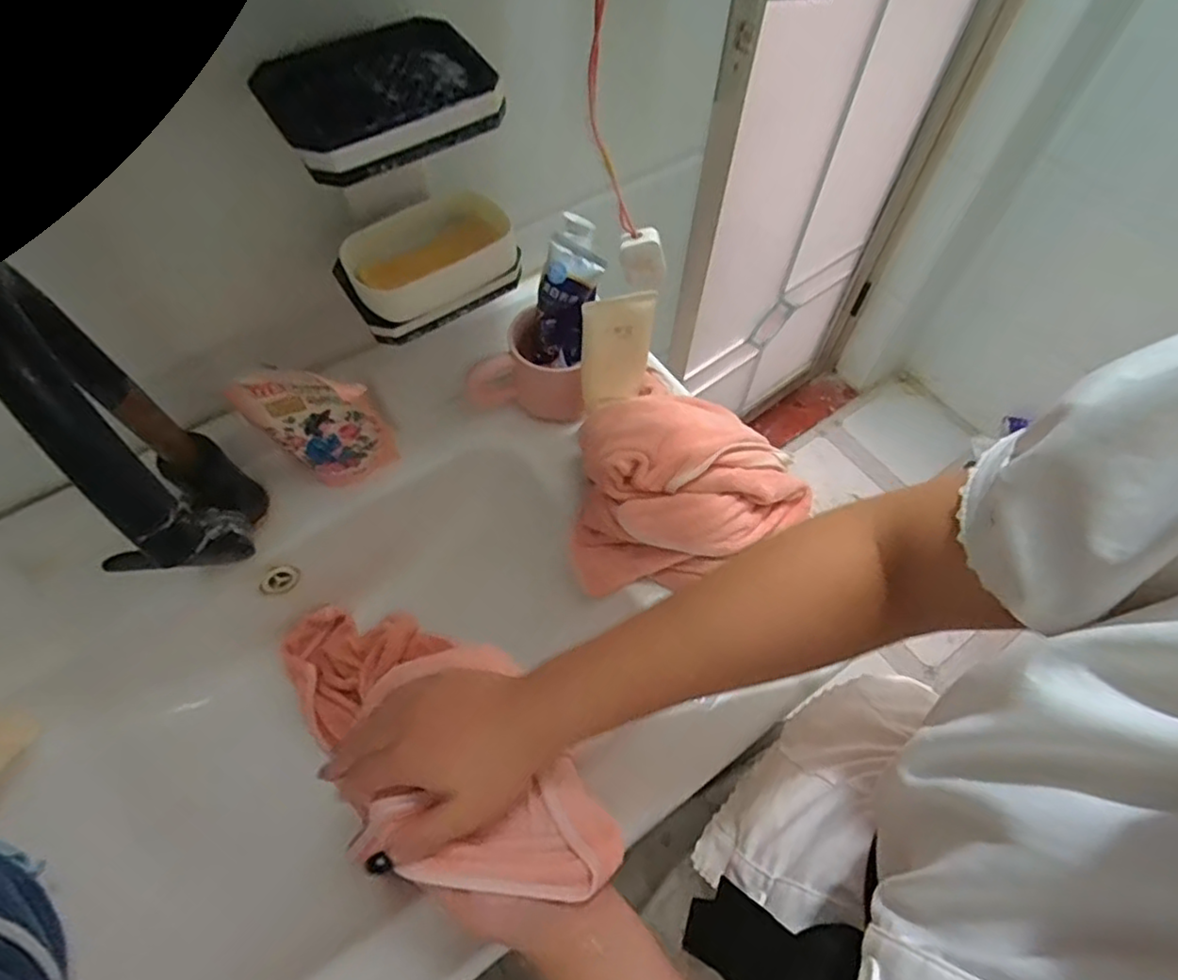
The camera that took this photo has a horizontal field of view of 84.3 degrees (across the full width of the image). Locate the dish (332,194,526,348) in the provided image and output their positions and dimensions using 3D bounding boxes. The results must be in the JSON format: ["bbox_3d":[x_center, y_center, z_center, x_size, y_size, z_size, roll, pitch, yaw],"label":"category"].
[{"bbox_3d":[-0.119,-0.171,0.494,0.134,0.055,0.076,-24,62,-15],"label":"dish"}]

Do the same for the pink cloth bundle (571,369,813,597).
[{"bbox_3d":[0.062,-0.010,0.549,0.173,0.109,0.173,1,59,-1],"label":"pink cloth bundle"}]

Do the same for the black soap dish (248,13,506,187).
[{"bbox_3d":[-0.128,-0.243,0.401,0.131,0.030,0.098,-30,64,-18],"label":"black soap dish"}]

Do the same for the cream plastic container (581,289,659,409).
[{"bbox_3d":[0.025,-0.115,0.540,0.060,0.107,0.021,-13,60,-9],"label":"cream plastic container"}]

